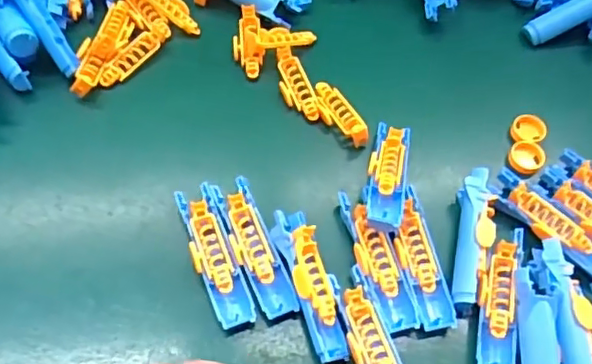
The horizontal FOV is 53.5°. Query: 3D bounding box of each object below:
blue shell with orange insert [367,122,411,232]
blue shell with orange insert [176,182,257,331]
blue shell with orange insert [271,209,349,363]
[{"bbox_3d":[0.049,-0.004,0.308,0.021,0.017,0.071,10,60,2],"label":"blue shell with orange insert"},{"bbox_3d":[-0.041,0.038,0.296,0.020,0.015,0.075,-17,62,-14],"label":"blue shell with orange insert"},{"bbox_3d":[0.009,0.048,0.286,0.021,0.014,0.075,-16,62,-13],"label":"blue shell with orange insert"}]

